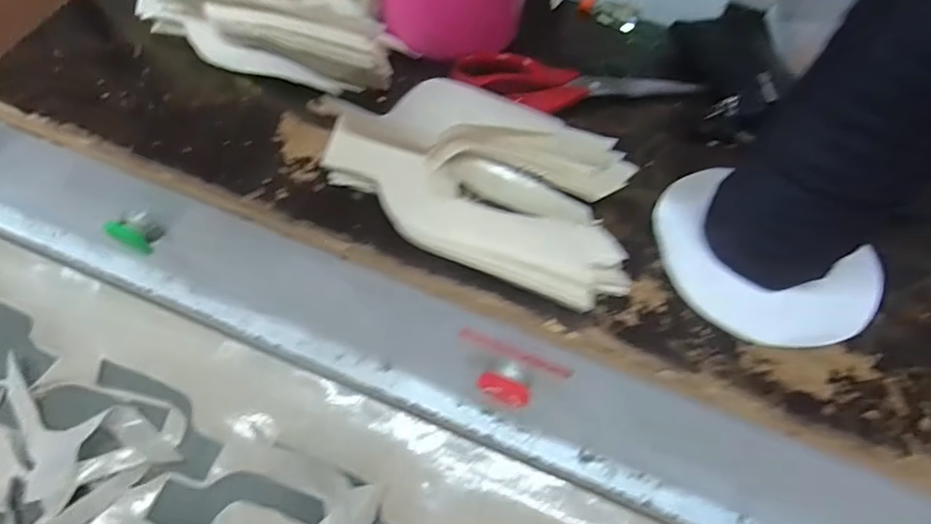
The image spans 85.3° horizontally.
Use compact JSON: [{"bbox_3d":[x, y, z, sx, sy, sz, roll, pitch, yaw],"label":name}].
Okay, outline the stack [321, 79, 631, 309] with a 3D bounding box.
[{"bbox_3d":[0.011,-0.068,0.311,0.210,0.062,0.136,21,61,8],"label":"stack"}]

